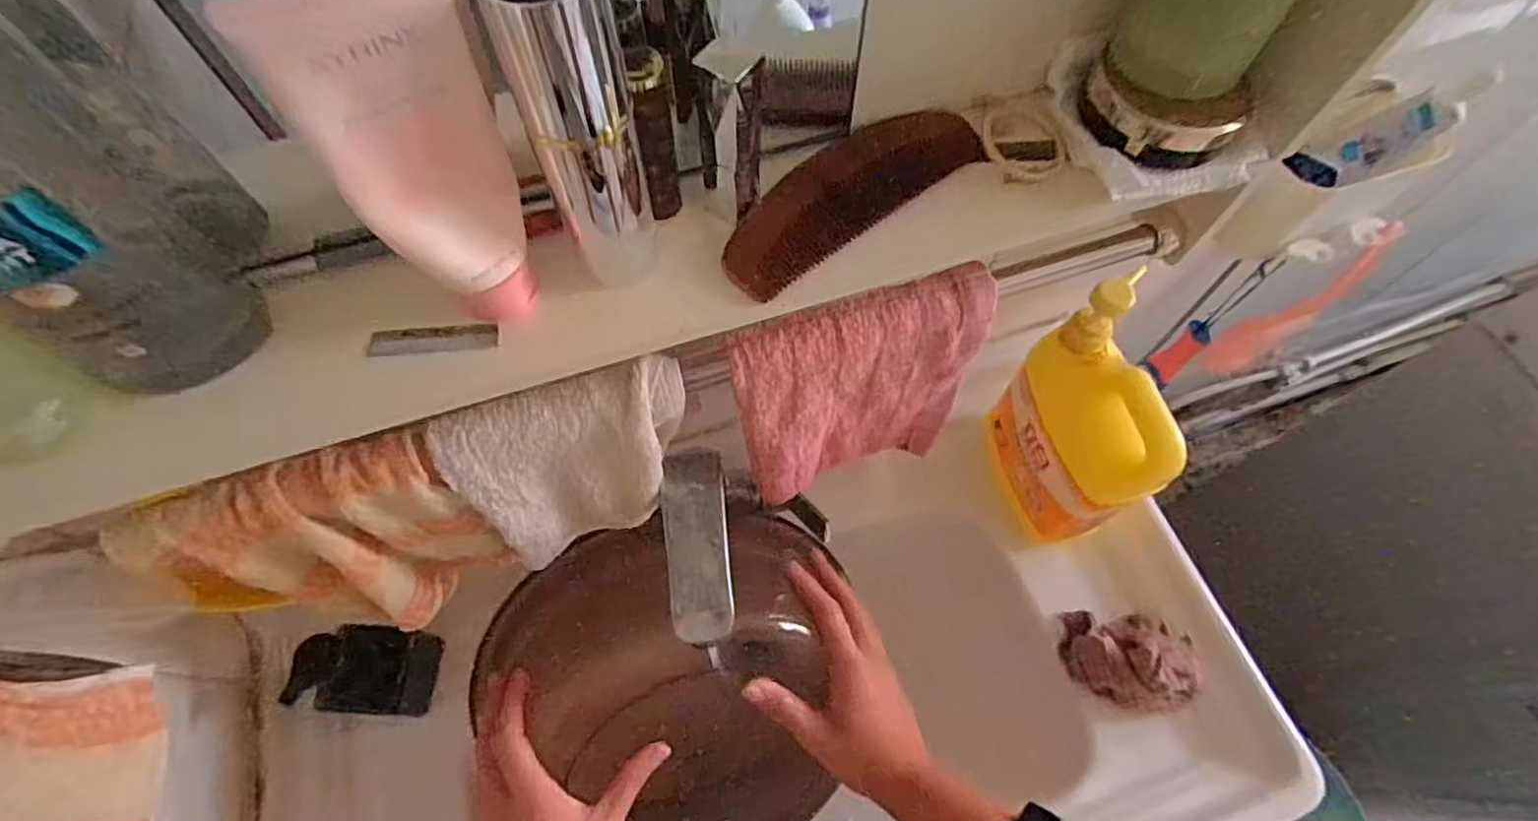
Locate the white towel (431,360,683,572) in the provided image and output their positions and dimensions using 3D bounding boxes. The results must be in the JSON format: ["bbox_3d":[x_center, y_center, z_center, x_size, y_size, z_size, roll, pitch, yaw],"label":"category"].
[{"bbox_3d":[-0.114,0.035,0.423,0.133,0.138,0.048,-20,66,-11],"label":"white towel"}]

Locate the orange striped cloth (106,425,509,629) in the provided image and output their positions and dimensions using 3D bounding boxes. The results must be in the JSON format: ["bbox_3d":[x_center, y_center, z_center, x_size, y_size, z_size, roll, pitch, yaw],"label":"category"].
[{"bbox_3d":[-0.252,0.090,0.415,0.156,0.176,0.052,-18,66,-11],"label":"orange striped cloth"}]

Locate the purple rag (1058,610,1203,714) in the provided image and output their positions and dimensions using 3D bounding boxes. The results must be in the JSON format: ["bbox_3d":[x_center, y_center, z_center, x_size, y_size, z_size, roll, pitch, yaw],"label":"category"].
[{"bbox_3d":[0.322,0.220,0.598,0.110,0.051,0.077,17,64,7],"label":"purple rag"}]

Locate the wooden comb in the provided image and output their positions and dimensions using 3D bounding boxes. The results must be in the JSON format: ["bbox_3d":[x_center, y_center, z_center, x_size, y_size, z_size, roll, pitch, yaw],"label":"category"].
[{"bbox_3d":[0.039,-0.110,0.340,0.146,0.010,0.047,-35,89,-12],"label":"wooden comb"}]

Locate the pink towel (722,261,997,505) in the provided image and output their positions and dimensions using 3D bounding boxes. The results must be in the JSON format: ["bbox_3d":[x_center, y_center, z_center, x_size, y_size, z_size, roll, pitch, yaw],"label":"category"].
[{"bbox_3d":[0.057,-0.009,0.478,0.166,0.190,0.046,-17,65,-10],"label":"pink towel"}]

